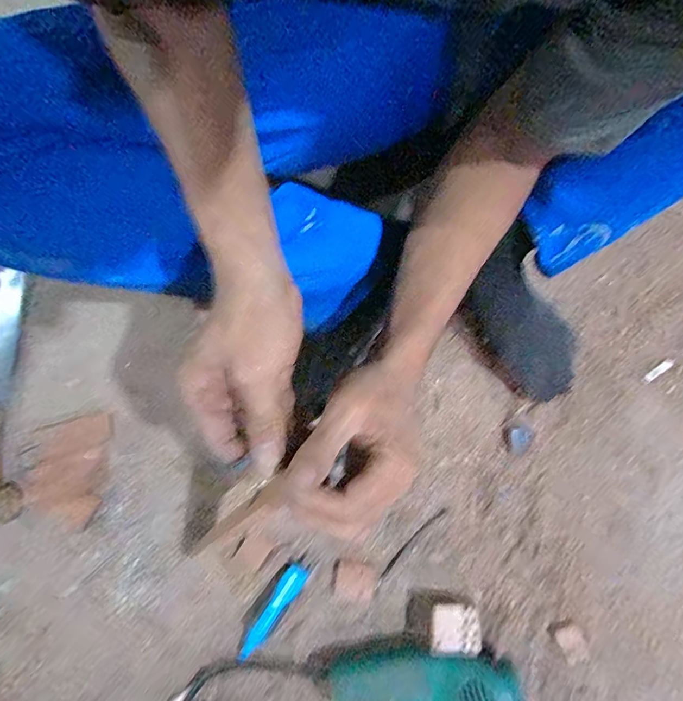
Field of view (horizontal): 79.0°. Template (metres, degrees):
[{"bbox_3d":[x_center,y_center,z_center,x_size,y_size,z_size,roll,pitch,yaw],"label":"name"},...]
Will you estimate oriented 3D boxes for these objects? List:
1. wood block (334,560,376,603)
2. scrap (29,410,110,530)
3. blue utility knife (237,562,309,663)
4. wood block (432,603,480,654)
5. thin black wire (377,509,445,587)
[{"bbox_3d":[0.014,0.244,0.436,0.041,0.004,0.038,15,79,4],"label":"wood block"},{"bbox_3d":[-0.295,0.130,0.449,0.072,0.015,0.115,-1,79,0],"label":"scrap"},{"bbox_3d":[-0.071,0.266,0.420,0.022,0.017,0.102,35,81,7],"label":"blue utility knife"},{"bbox_3d":[0.111,0.275,0.414,0.045,0.029,0.043,-2,79,0],"label":"wood block"},{"bbox_3d":[0.073,0.209,0.446,0.106,0.004,0.008,-44,81,-8],"label":"thin black wire"}]

